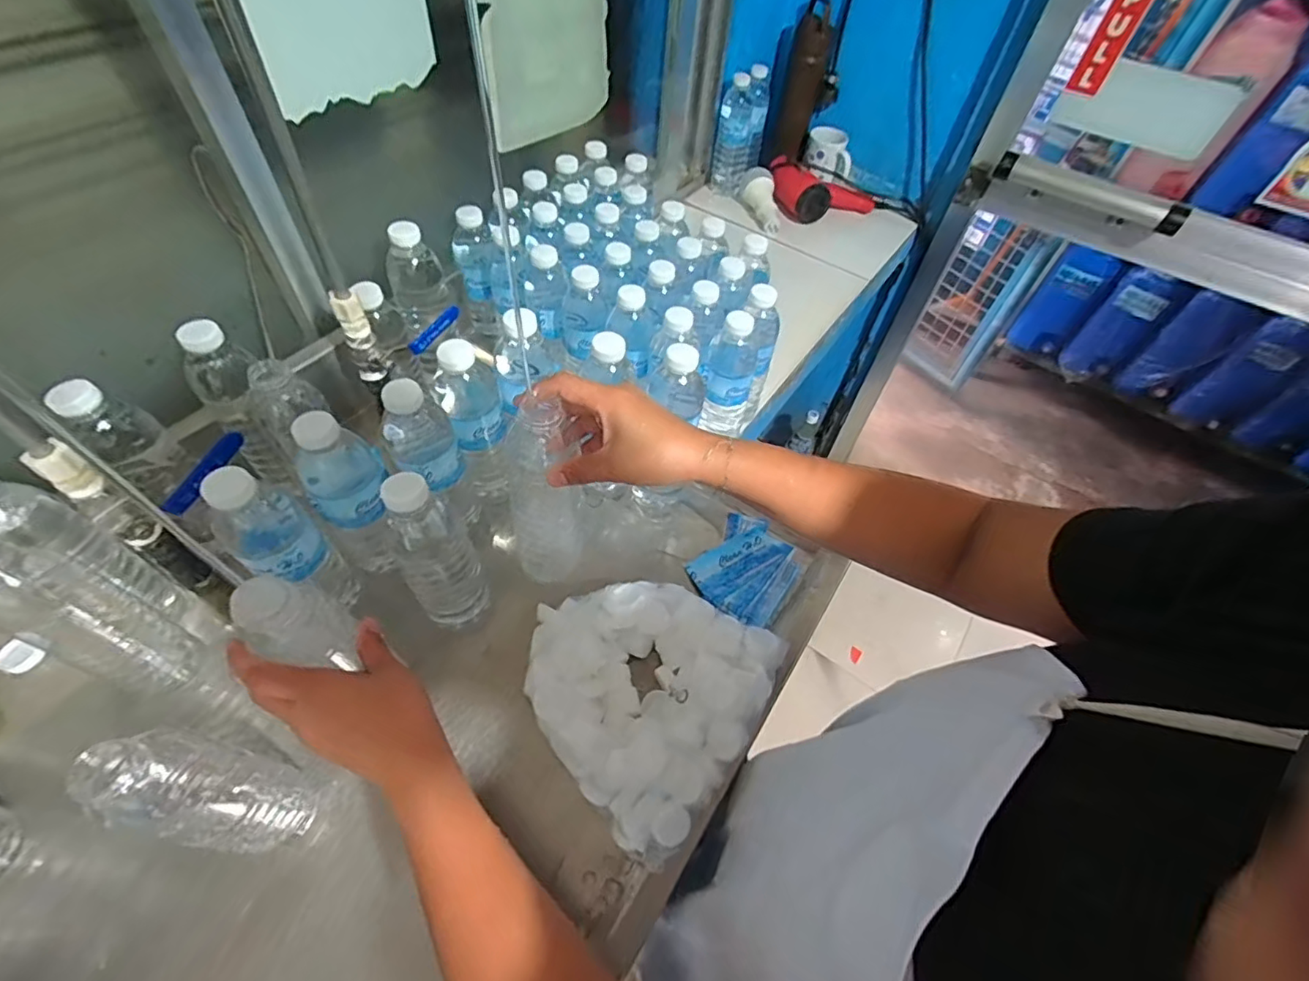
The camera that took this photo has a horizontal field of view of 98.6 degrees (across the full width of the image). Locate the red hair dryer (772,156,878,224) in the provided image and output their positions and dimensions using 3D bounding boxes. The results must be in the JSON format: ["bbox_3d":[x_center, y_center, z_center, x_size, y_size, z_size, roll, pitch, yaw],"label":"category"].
[{"bbox_3d":[0.331,-0.585,1.125,0.220,0.077,0.129,16,54,7],"label":"red hair dryer"}]

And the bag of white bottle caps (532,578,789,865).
[{"bbox_3d":[-0.011,0.172,0.522,0.205,0.059,0.211,34,58,19],"label":"bag of white bottle caps"}]

